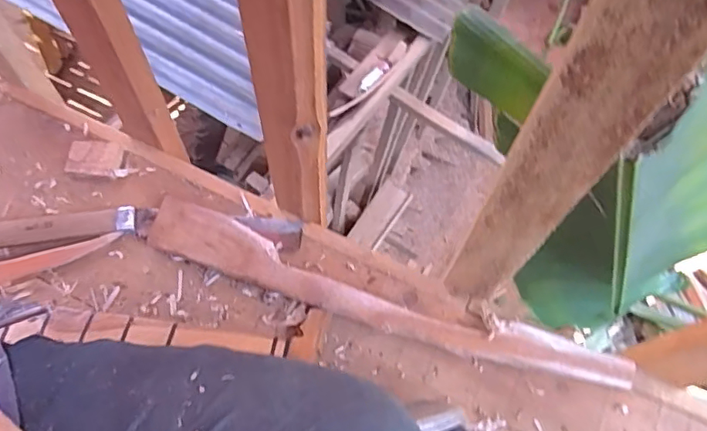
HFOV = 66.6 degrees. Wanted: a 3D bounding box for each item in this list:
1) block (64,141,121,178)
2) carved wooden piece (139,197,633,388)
[{"bbox_3d":[-0.303,-0.068,0.629,0.058,0.009,0.043,3,65,2],"label":"block"},{"bbox_3d":[0.013,0.083,0.552,0.515,0.028,0.050,19,67,9],"label":"carved wooden piece"}]

